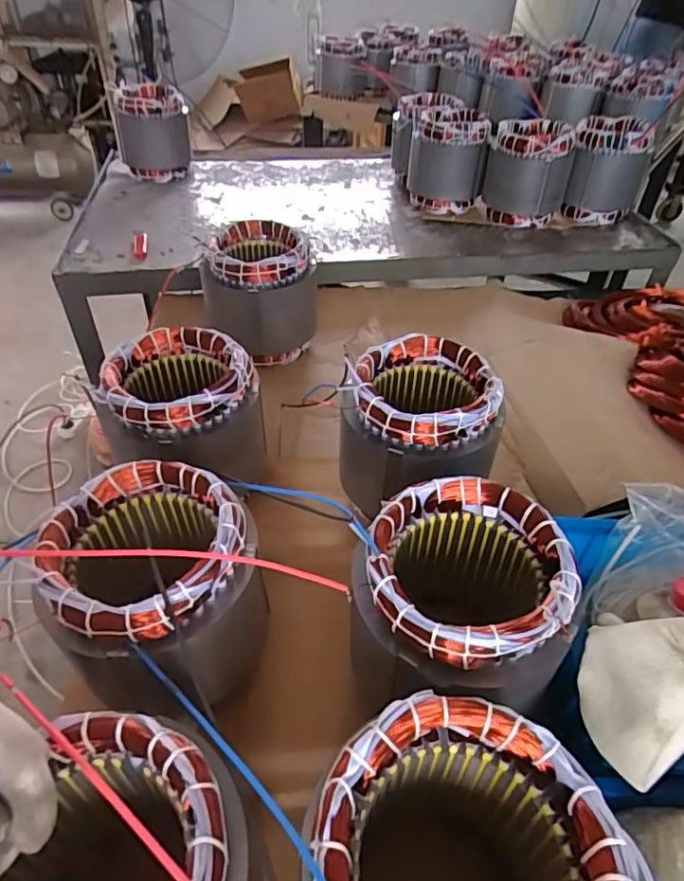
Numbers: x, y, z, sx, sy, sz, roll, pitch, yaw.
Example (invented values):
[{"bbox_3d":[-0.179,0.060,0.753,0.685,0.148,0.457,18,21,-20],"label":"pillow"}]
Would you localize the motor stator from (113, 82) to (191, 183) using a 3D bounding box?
[{"bbox_3d":[-0.411,-0.663,1.201,0.148,0.174,0.132,-18,46,-20],"label":"motor stator"}]

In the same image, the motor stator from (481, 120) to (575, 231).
[{"bbox_3d":[0.369,-0.536,1.112,0.160,0.162,0.140,13,44,13],"label":"motor stator"}]

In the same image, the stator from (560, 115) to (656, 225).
[{"bbox_3d":[0.533,-0.542,1.117,0.142,0.179,0.144,21,46,20],"label":"stator"}]

